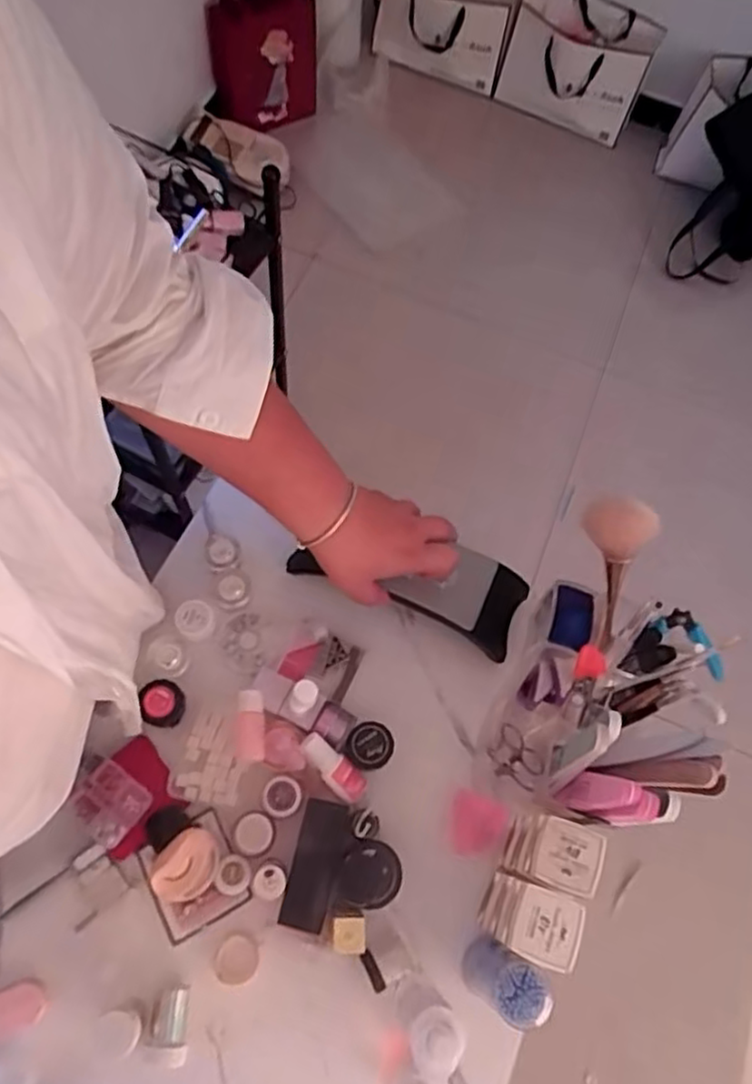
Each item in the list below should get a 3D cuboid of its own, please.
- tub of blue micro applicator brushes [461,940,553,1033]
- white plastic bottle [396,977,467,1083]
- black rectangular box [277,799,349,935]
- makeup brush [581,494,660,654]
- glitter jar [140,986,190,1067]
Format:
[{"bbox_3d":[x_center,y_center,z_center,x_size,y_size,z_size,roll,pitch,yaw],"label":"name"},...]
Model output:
[{"bbox_3d":[0.094,0.318,0.503,0.044,0.089,0.038,20,67,3],"label":"tub of blue micro applicator brushes"},{"bbox_3d":[0.036,0.327,0.472,0.037,0.105,0.036,2,68,-5],"label":"white plastic bottle"},{"bbox_3d":[-0.049,0.263,0.566,0.038,0.017,0.095,14,67,0],"label":"black rectangular box"},{"bbox_3d":[0.197,0.026,0.574,0.046,0.148,0.045,-17,44,-8],"label":"makeup brush"},{"bbox_3d":[-0.154,0.360,0.518,0.032,0.025,0.048,5,67,-3],"label":"glitter jar"}]

